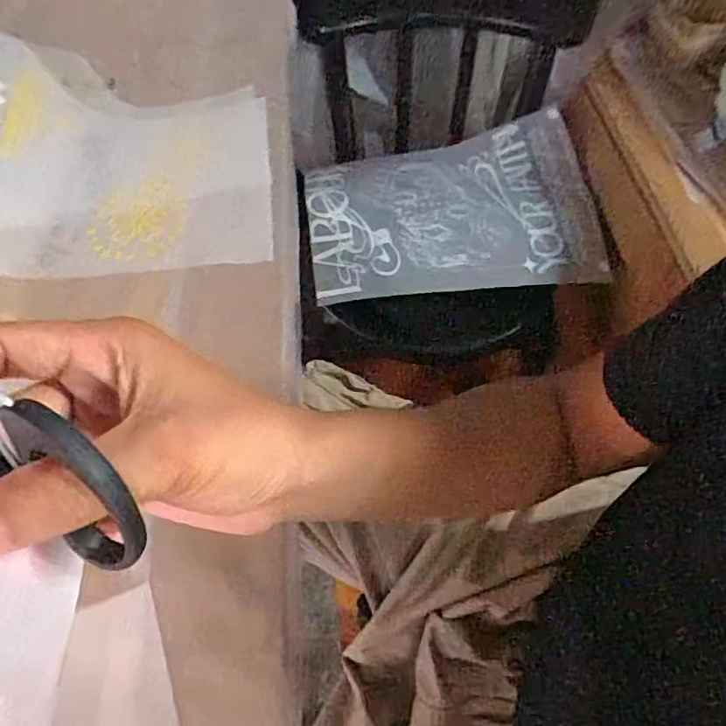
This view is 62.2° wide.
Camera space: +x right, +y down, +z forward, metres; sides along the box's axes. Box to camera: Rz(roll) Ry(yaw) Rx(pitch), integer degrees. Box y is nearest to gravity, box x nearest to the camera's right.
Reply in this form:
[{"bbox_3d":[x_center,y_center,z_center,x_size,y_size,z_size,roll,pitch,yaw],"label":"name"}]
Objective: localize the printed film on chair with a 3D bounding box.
[{"bbox_3d":[0.128,-0.233,0.866,0.398,0.062,0.294,-3,58,-2],"label":"printed film on chair"}]

